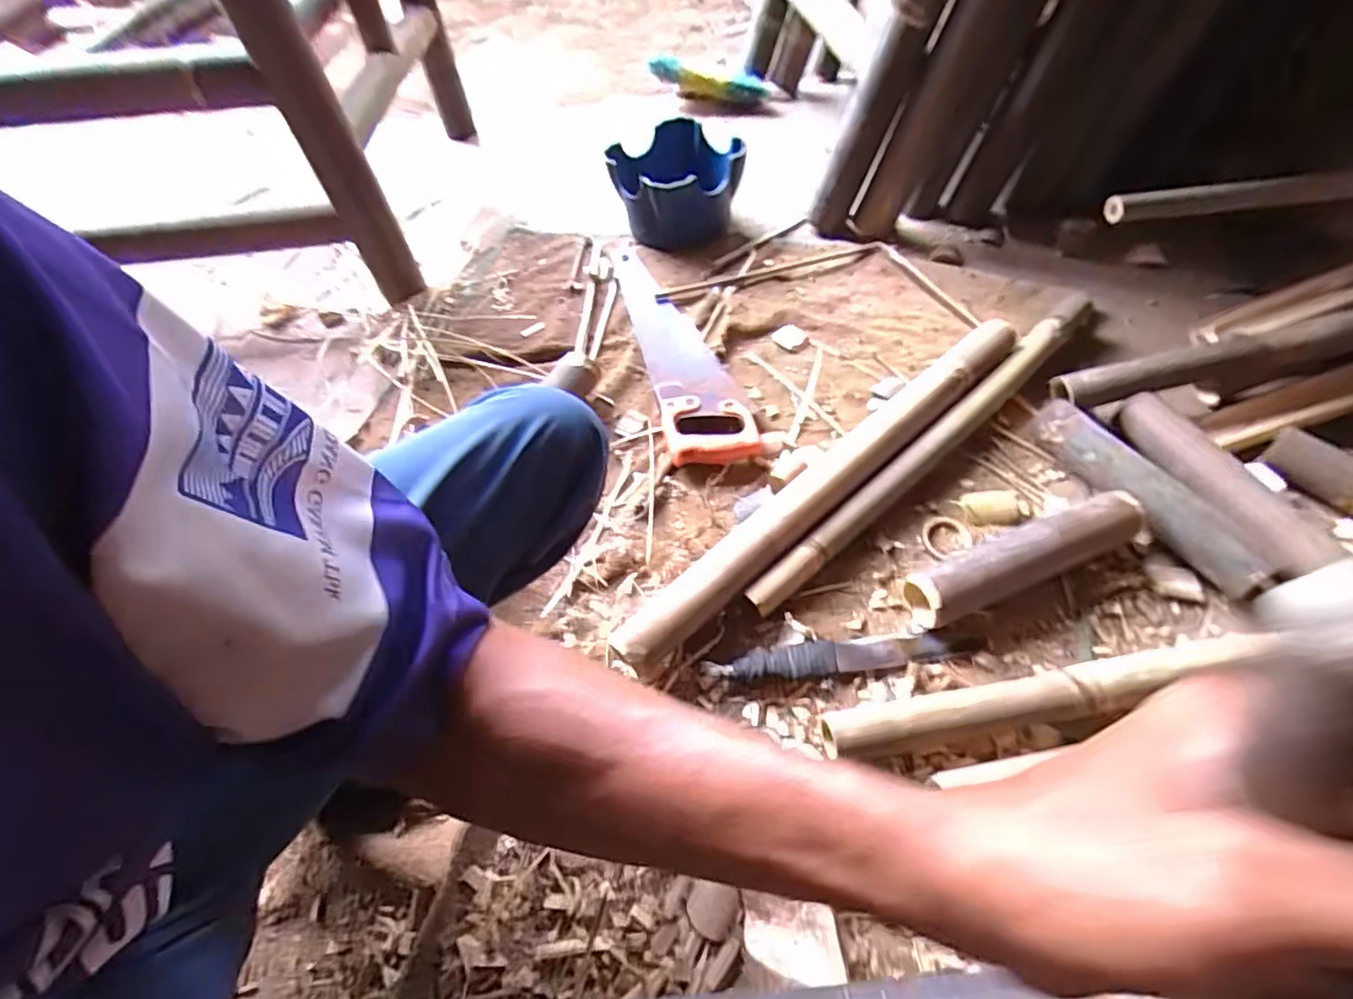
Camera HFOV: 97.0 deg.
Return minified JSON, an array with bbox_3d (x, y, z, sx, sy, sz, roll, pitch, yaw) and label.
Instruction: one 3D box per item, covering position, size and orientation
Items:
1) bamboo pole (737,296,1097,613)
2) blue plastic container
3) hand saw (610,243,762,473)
[{"bbox_3d":[0.321,-0.071,0.732,0.639,0.044,0.046,-39,61,-20],"label":"bamboo pole"},{"bbox_3d":[-0.003,-0.527,1.018,0.199,0.154,0.176,-13,56,-4],"label":"blue plastic container"},{"bbox_3d":[0.000,-0.239,0.882,0.115,0.030,0.496,-14,56,-4],"label":"hand saw"}]

